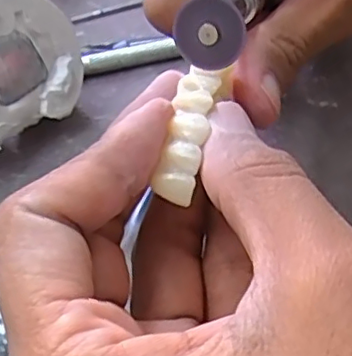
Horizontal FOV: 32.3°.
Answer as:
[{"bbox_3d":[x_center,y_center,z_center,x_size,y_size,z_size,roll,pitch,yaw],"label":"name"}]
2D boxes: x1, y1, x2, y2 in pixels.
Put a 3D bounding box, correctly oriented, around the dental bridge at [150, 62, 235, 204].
[{"bbox_3d":[0.004,-0.012,0.143,0.012,0.007,0.036,12,63,12],"label":"dental bridge"}]

